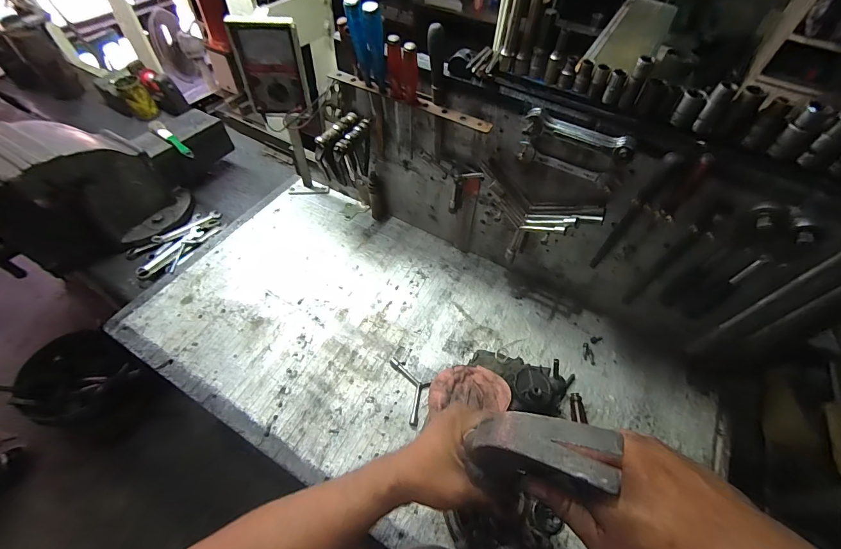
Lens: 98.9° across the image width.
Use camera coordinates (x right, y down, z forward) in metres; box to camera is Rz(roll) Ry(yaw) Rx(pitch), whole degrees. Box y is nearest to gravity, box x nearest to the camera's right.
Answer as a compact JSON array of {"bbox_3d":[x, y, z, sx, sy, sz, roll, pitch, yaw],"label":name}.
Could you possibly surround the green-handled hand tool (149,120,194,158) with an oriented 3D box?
[{"bbox_3d":[-0.624,-0.338,0.895,0.180,0.022,0.035,37,60,21],"label":"green-handled hand tool"}]

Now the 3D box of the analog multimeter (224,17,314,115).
[{"bbox_3d":[-0.290,-0.402,0.708,0.122,0.172,0.029,2,54,-2],"label":"analog multimeter"}]

